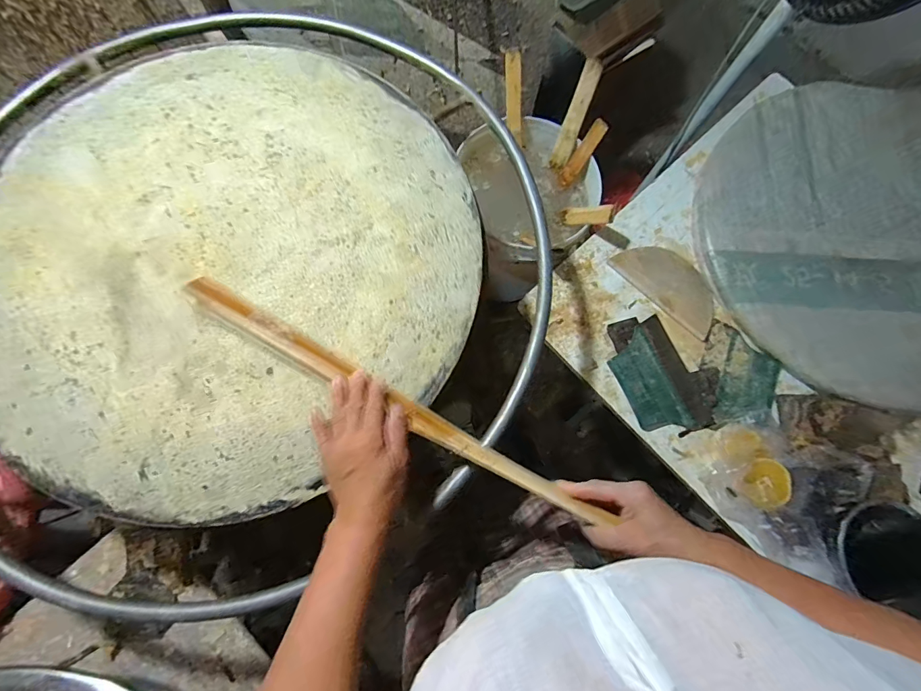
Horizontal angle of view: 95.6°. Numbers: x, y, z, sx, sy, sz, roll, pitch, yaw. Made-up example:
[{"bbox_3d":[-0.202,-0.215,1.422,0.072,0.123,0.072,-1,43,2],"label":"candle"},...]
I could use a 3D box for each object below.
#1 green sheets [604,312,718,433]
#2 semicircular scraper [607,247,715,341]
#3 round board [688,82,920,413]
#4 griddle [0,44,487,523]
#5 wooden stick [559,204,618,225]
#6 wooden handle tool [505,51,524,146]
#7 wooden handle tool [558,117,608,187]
[{"bbox_3d":[0.328,0.050,0.707,0.123,0.013,0.208,-22,76,-7],"label":"green sheets"},{"bbox_3d":[0.384,-0.114,0.758,0.103,0.011,0.205,-44,80,-12],"label":"semicircular scraper"},{"bbox_3d":[0.776,-0.209,0.748,0.613,0.028,0.630,-34,78,-10],"label":"round board"},{"bbox_3d":[-0.295,-0.118,0.524,0.594,0.026,0.594,41,78,9],"label":"griddle"},{"bbox_3d":[0.229,-0.238,0.764,0.007,0.140,0.031,-5,106,-27],"label":"wooden stick"},{"bbox_3d":[0.102,-0.462,0.793,0.030,0.156,0.022,-15,38,-5],"label":"wooden handle tool"},{"bbox_3d":[0.238,-0.373,0.812,0.033,0.129,0.019,44,43,10],"label":"wooden handle tool"}]

